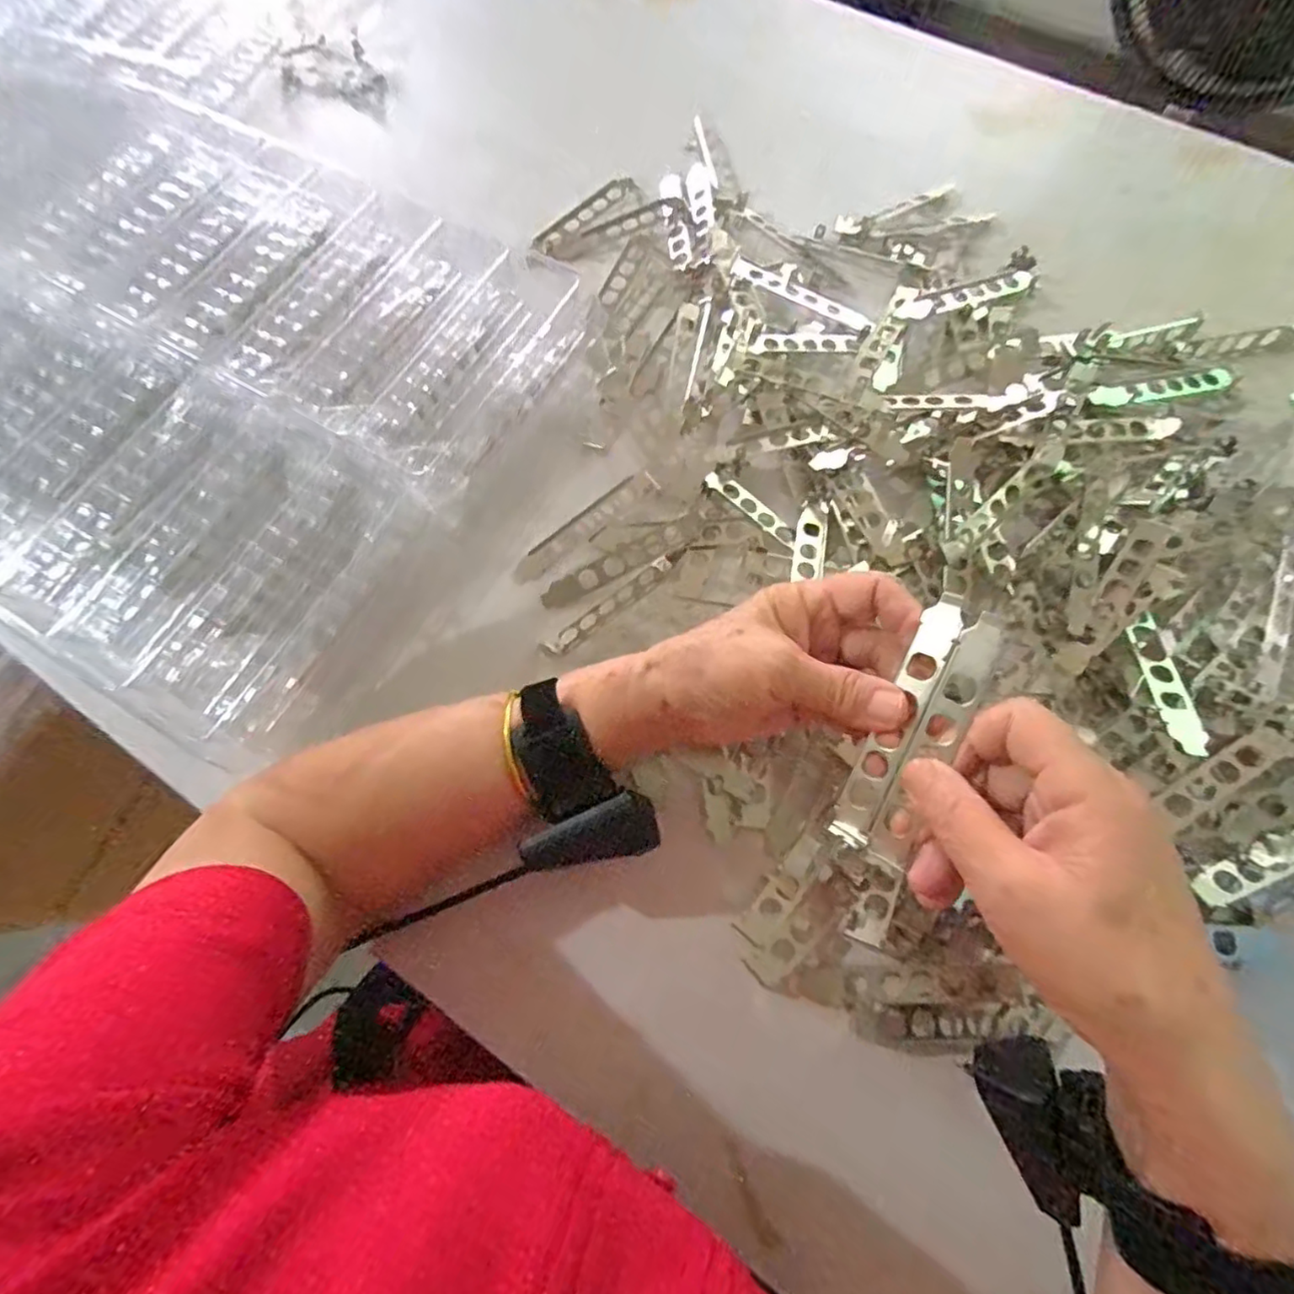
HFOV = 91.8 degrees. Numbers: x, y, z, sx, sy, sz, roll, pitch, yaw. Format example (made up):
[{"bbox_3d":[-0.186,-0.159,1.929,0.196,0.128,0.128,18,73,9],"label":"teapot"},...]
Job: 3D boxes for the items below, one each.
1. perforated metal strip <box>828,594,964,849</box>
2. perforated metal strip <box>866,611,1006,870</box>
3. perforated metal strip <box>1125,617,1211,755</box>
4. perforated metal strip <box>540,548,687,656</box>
[{"bbox_3d":[0.115,0.035,0.289,0.019,0.004,0.122,28,100,39],"label":"perforated metal strip"},{"bbox_3d":[0.129,0.042,0.278,0.018,0.004,0.118,25,99,32],"label":"perforated metal strip"},{"bbox_3d":[0.290,0.020,0.349,0.020,0.008,0.092,9,52,6],"label":"perforated metal strip"},{"bbox_3d":[-0.019,-0.030,0.412,0.114,0.020,0.012,-39,57,-9],"label":"perforated metal strip"}]

